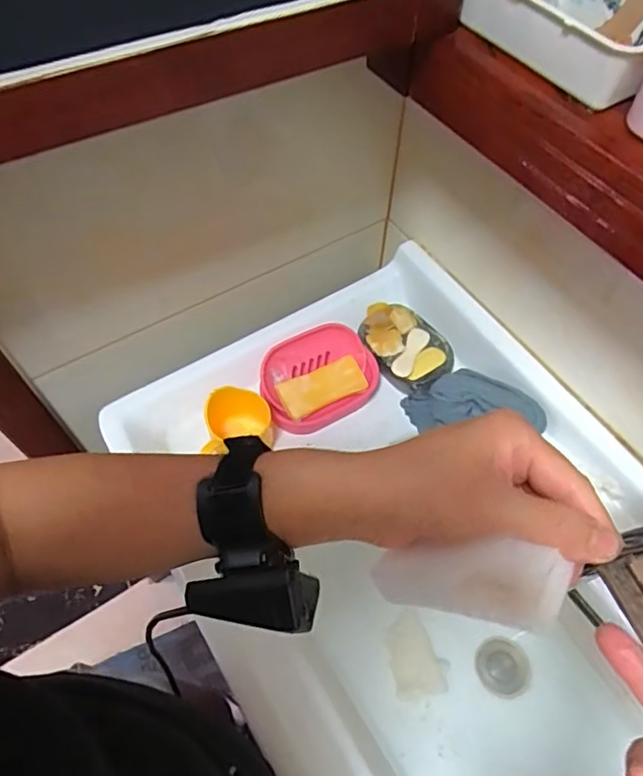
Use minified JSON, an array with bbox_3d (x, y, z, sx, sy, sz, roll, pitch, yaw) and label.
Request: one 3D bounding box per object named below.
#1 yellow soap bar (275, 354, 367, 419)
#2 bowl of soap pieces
[{"bbox_3d":[0.001,-0.002,0.734,0.110,0.017,0.053,-23,61,-14],"label":"yellow soap bar"},{"bbox_3d":[0.118,-0.063,0.774,0.095,0.029,0.134,-33,64,-19],"label":"bowl of soap pieces"}]

